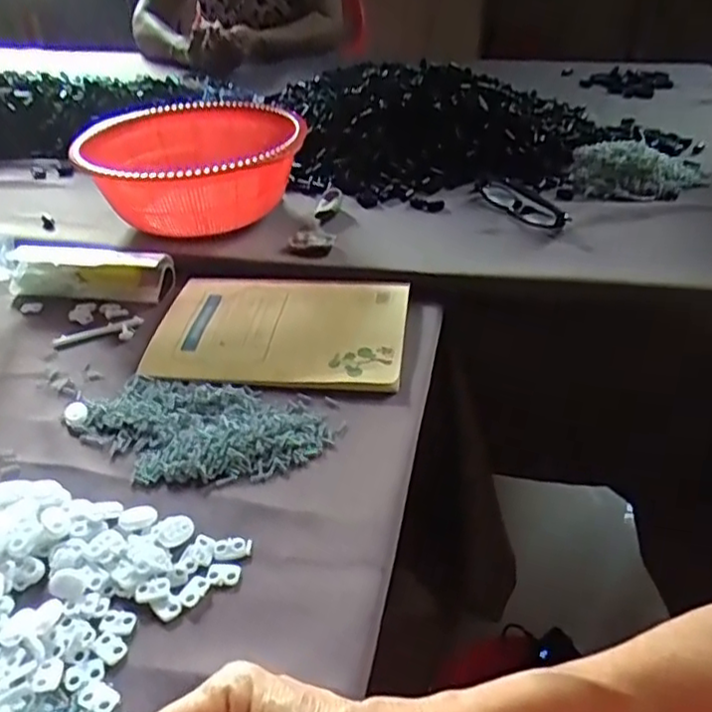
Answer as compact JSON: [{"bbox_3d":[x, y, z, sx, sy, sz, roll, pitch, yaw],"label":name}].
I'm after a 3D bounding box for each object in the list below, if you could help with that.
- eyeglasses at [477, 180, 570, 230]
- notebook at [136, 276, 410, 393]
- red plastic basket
[{"bbox_3d":[0.167,-0.157,0.703,0.032,0.026,0.131,-14,38,-14],"label":"eyeglasses"},{"bbox_3d":[-0.061,-0.028,0.573,0.201,0.011,0.148,2,37,7],"label":"notebook"},{"bbox_3d":[-0.170,-0.197,0.730,0.218,0.093,0.241,-17,39,-18],"label":"red plastic basket"}]

